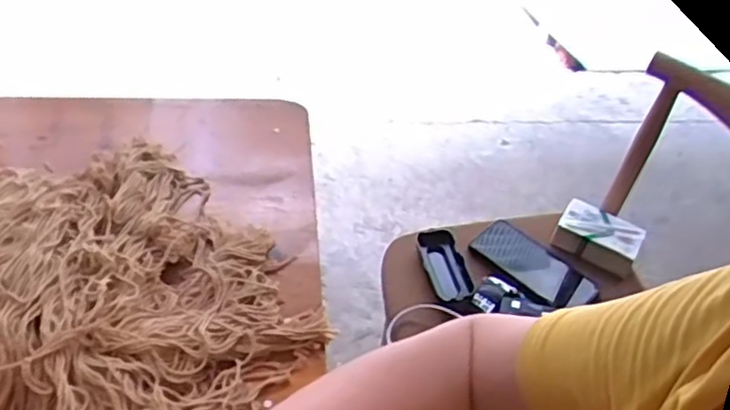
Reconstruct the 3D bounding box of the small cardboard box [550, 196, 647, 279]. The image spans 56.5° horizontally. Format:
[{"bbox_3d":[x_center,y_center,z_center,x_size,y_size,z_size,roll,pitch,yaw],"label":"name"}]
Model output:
[{"bbox_3d":[0.322,0.043,0.936,0.111,0.030,0.074,28,51,17],"label":"small cardboard box"}]

